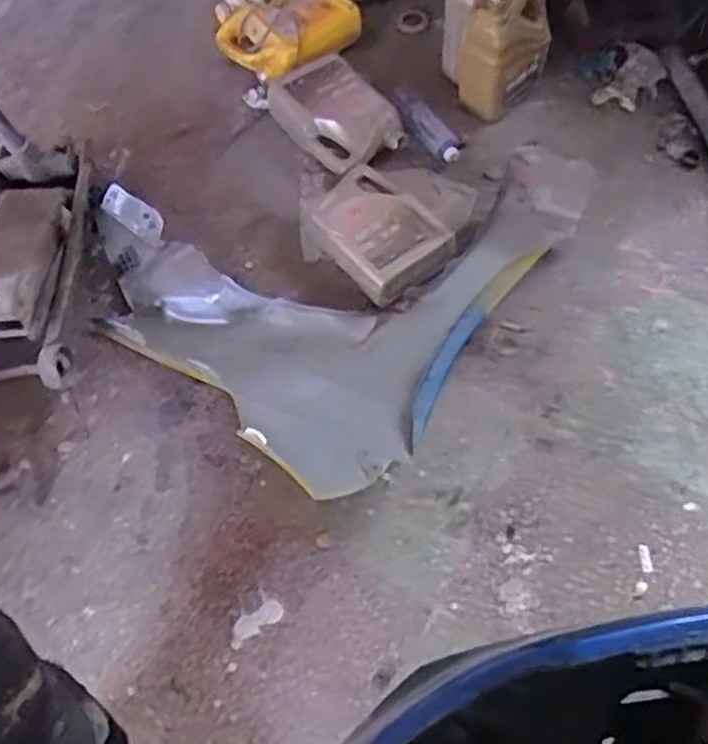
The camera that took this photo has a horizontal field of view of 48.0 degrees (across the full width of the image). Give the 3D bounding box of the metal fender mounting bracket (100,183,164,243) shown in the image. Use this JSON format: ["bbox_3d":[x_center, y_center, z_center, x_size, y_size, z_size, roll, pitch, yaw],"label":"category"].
[{"bbox_3d":[-0.454,-0.328,1.652,0.143,0.045,0.058,37,60,-15],"label":"metal fender mounting bracket"}]

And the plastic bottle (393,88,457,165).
[{"bbox_3d":[0.169,-0.575,1.861,0.067,0.055,0.221,-34,75,-17],"label":"plastic bottle"}]

